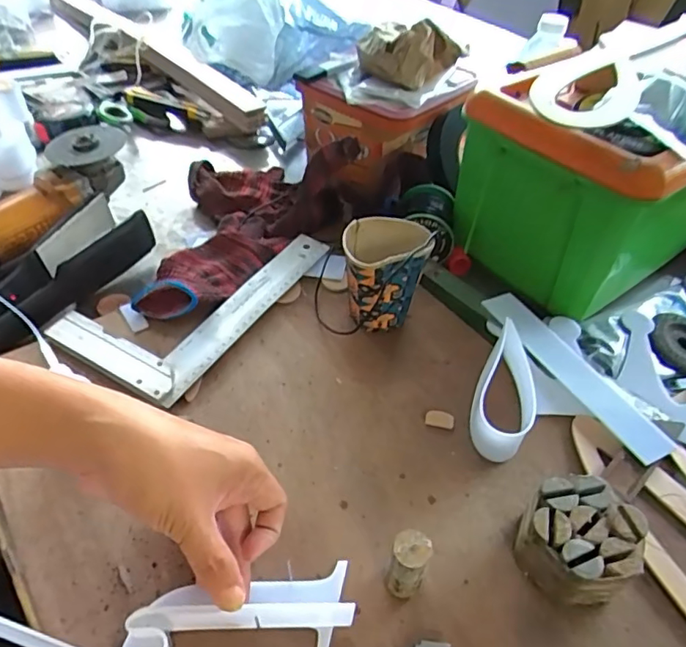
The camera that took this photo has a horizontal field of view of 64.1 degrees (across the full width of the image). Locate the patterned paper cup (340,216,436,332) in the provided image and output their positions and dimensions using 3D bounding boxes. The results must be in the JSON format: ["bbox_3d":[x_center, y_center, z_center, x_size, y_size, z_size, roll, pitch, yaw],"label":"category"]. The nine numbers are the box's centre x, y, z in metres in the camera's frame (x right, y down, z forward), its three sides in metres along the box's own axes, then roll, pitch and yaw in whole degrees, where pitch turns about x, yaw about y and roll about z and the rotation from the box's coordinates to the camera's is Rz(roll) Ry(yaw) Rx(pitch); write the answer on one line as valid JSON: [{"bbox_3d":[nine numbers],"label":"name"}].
[{"bbox_3d":[0.039,-0.041,0.529,0.079,0.100,0.067,-1,44,-4],"label":"patterned paper cup"}]

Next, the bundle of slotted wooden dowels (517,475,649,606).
[{"bbox_3d":[0.161,0.150,0.378,0.071,0.053,0.073,1,44,-1],"label":"bundle of slotted wooden dowels"}]

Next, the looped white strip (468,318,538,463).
[{"bbox_3d":[0.143,0.057,0.483,0.051,0.041,0.131,17,46,14],"label":"looped white strip"}]

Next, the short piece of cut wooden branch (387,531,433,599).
[{"bbox_3d":[0.042,0.160,0.359,0.023,0.055,0.025,1,44,-1],"label":"short piece of cut wooden branch"}]

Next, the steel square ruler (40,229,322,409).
[{"bbox_3d":[-0.146,-0.030,0.560,0.139,0.022,0.256,23,48,20],"label":"steel square ruler"}]

